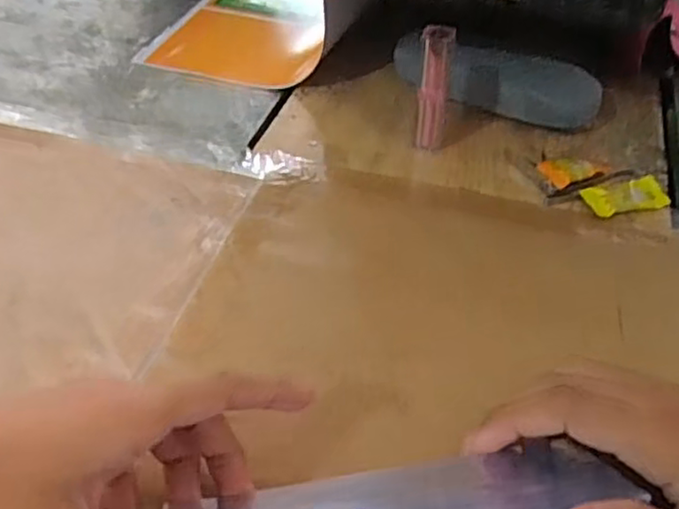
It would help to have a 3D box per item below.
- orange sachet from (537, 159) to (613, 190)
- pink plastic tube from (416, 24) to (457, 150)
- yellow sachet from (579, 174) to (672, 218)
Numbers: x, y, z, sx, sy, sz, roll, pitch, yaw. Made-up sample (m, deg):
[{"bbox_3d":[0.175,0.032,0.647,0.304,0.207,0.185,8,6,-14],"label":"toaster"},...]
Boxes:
[{"bbox_3d":[0.154,-0.055,0.452,0.045,0.011,0.027,-20,48,-21],"label":"orange sachet"},{"bbox_3d":[0.062,-0.106,0.450,0.020,0.085,0.020,4,44,2],"label":"pink plastic tube"},{"bbox_3d":[0.185,-0.036,0.435,0.054,0.010,0.027,-10,45,-12],"label":"yellow sachet"}]

